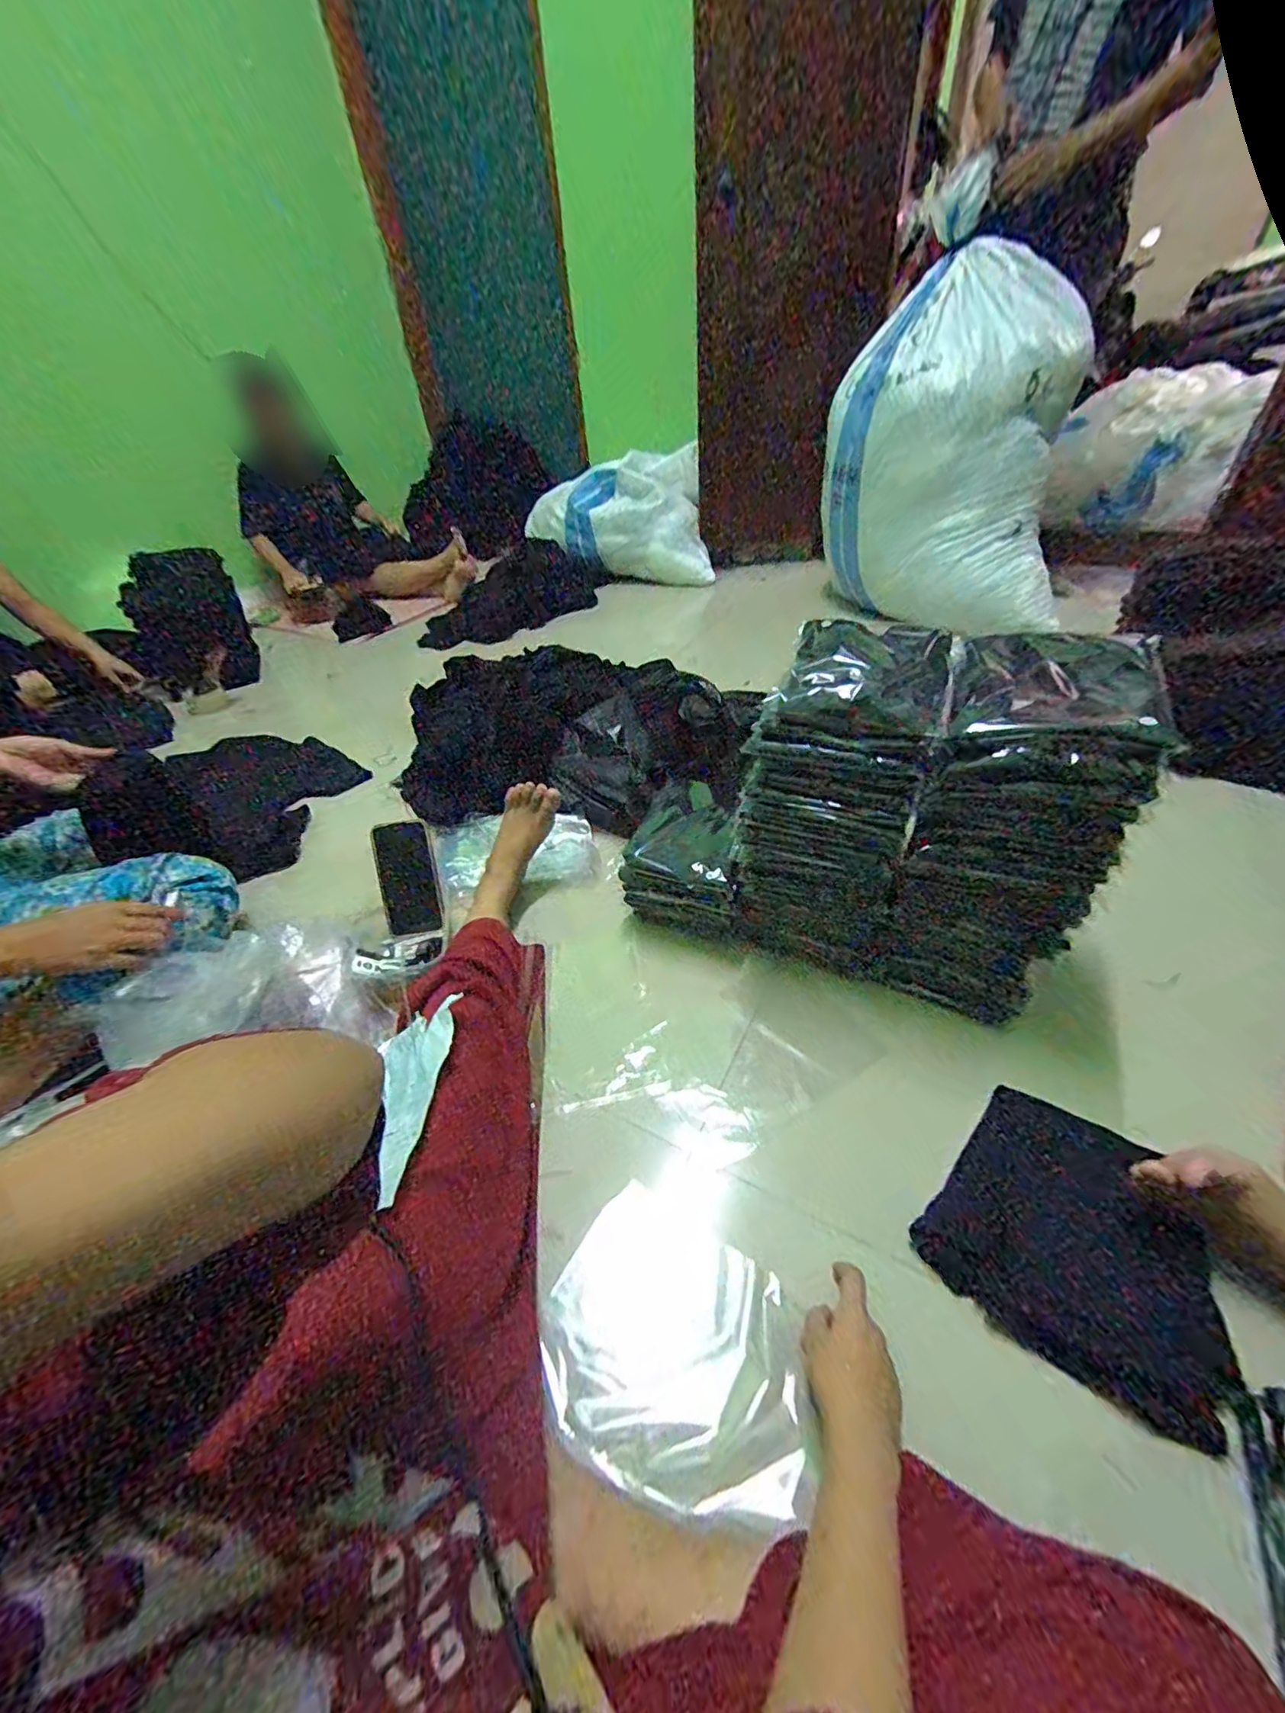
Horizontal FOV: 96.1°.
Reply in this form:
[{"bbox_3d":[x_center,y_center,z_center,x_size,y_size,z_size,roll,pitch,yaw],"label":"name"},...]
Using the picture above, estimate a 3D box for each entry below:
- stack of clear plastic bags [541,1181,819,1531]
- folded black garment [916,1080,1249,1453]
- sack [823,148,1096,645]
[{"bbox_3d":[0.032,0.410,0.483,0.229,0.027,0.184,21,47,28],"label":"stack of clear plastic bags"},{"bbox_3d":[0.390,0.336,0.510,0.214,0.050,0.206,29,51,34],"label":"folded black garment"},{"bbox_3d":[0.762,-1.040,1.413,0.570,0.817,0.453,6,42,14],"label":"sack"}]

